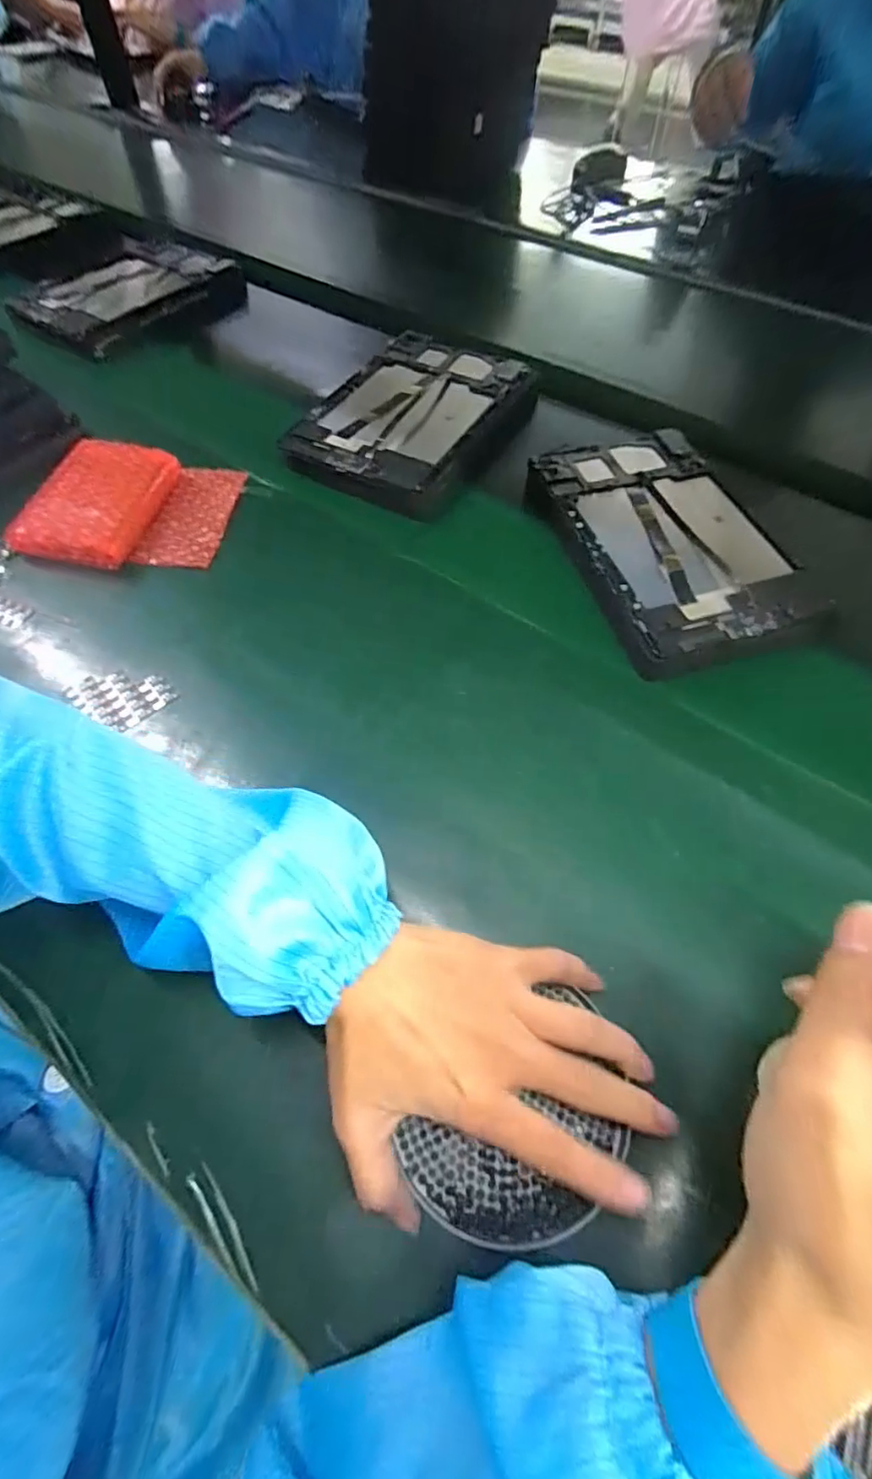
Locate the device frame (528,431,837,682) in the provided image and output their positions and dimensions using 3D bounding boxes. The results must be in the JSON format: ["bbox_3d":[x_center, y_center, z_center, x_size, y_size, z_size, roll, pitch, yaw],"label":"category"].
[{"bbox_3d":[0.184,-0.163,0.461,0.149,0.021,0.243,-15,59,-6],"label":"device frame"}]

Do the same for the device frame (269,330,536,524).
[{"bbox_3d":[-0.012,-0.315,0.552,0.179,0.031,0.239,22,62,15],"label":"device frame"}]

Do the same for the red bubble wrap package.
[{"bbox_3d":[-0.254,-0.199,0.479,0.159,0.033,0.128,8,58,3],"label":"red bubble wrap package"}]

